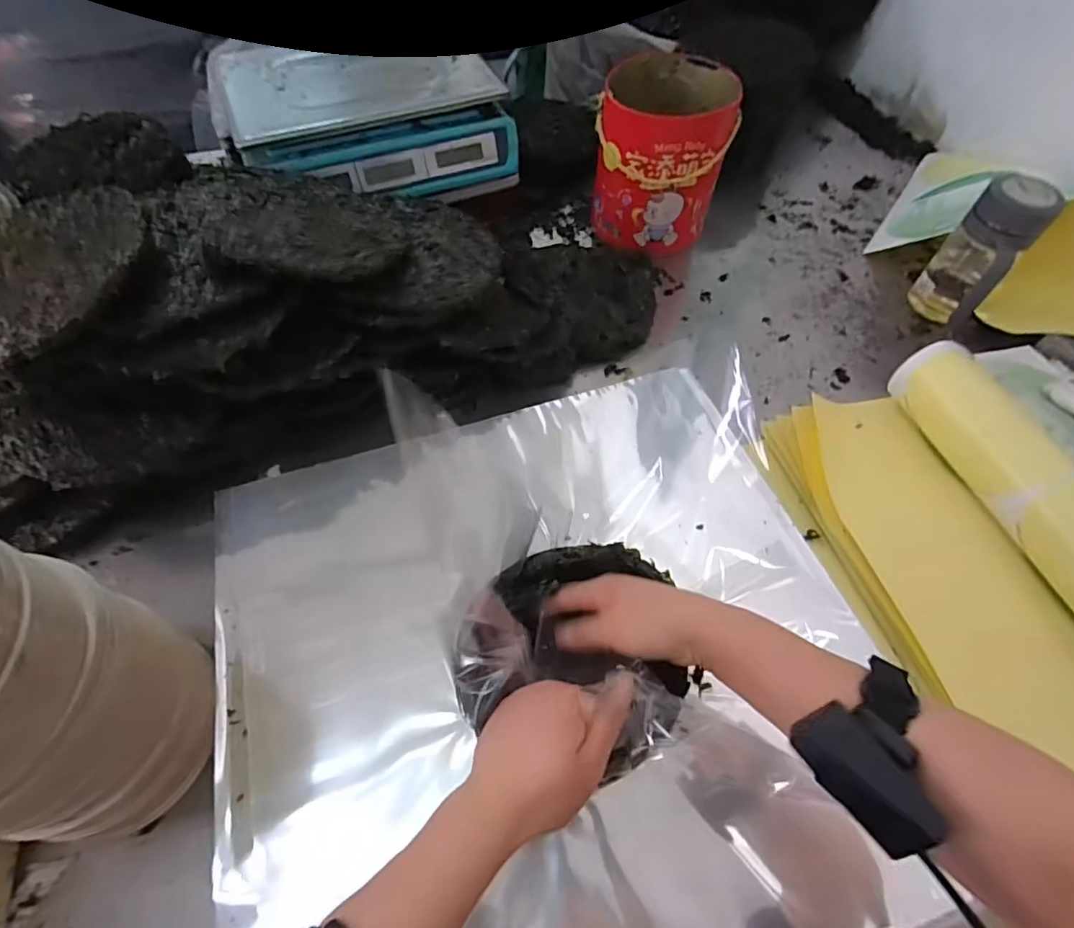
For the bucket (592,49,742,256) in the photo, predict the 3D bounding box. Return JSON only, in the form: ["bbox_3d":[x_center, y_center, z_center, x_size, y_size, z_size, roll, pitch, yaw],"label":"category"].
[{"bbox_3d":[0.166,-0.415,0.750,0.162,0.181,0.179,12,59,6],"label":"bucket"}]

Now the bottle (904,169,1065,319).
[{"bbox_3d":[0.526,-0.248,0.660,0.071,0.163,0.085,40,66,21],"label":"bottle"}]

